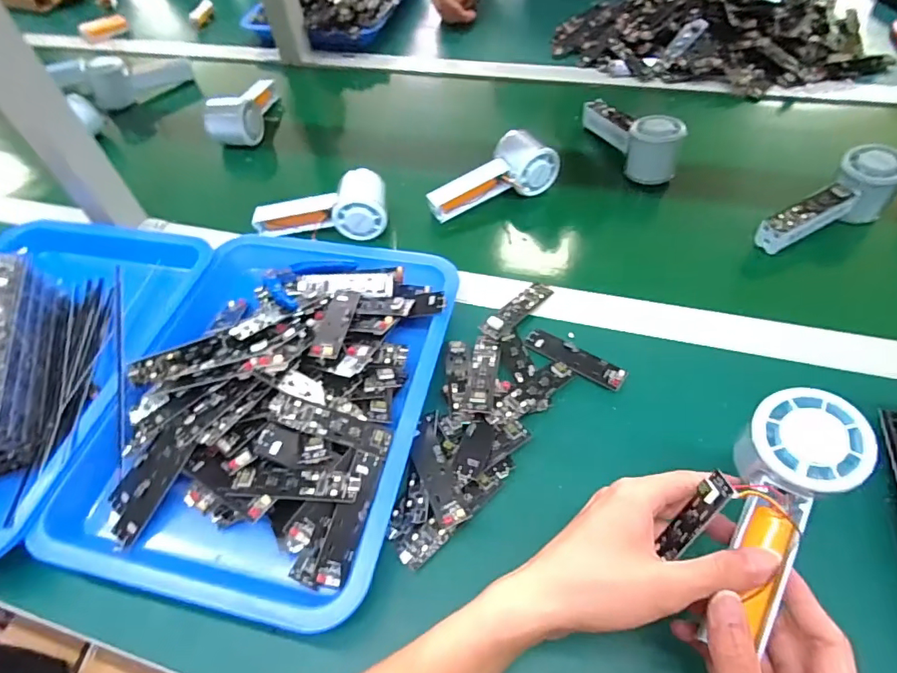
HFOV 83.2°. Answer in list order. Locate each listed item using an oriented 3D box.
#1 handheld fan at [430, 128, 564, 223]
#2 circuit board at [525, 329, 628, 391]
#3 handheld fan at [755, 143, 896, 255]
[{"bbox_3d":[0.051,-0.181,0.584,0.147,0.045,0.076,-35,58,-19],"label":"handheld fan"},{"bbox_3d":[0.111,0.018,0.447,0.091,0.006,0.026,29,61,24],"label":"circuit board"},{"bbox_3d":[0.400,-0.139,0.519,0.160,0.059,0.057,-31,57,-17],"label":"handheld fan"}]

